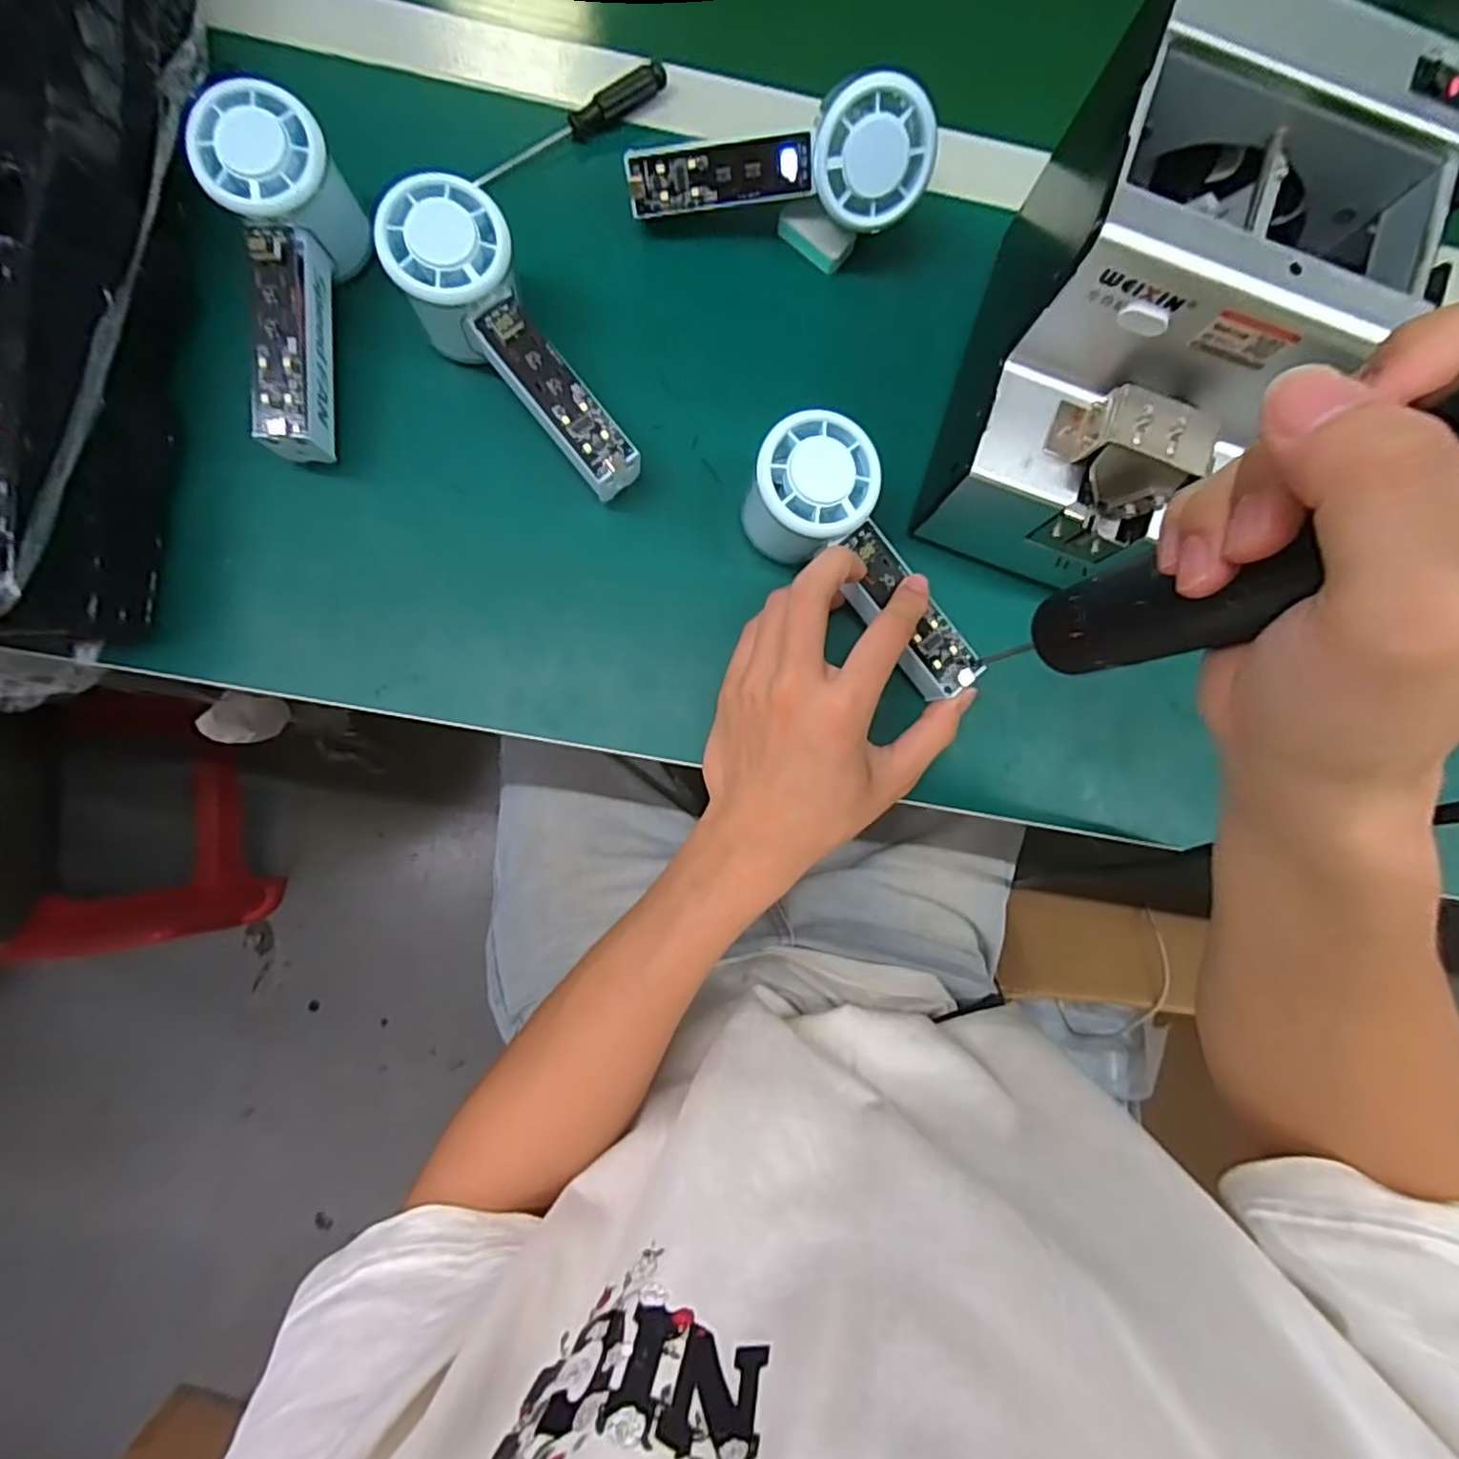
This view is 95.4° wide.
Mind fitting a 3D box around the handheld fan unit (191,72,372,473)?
[{"bbox_3d":[-0.210,-0.215,0.325,0.052,0.063,0.151,-6,87,-4],"label":"handheld fan unit"}]

